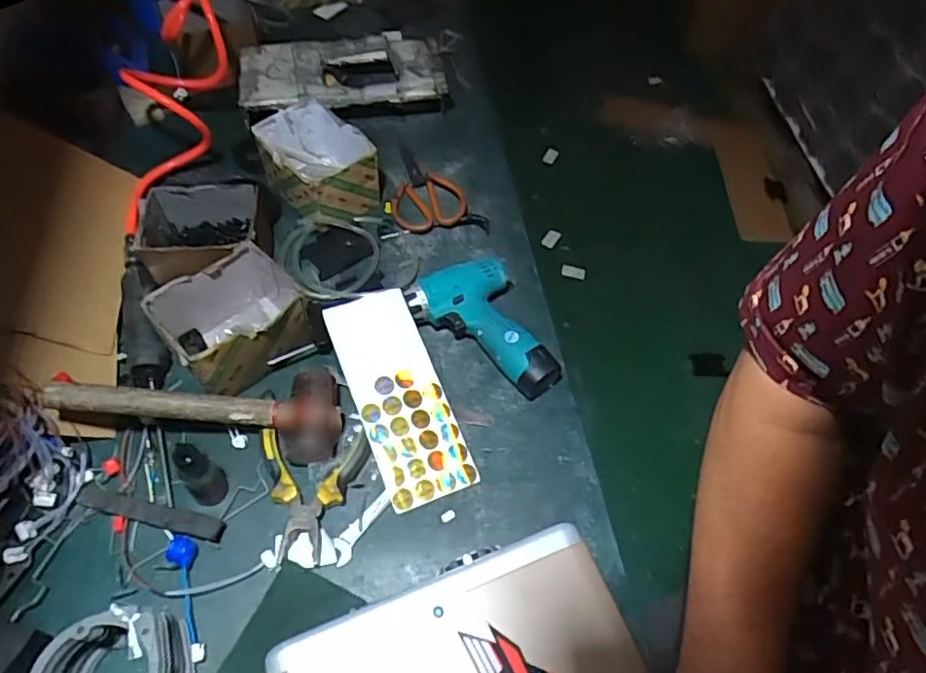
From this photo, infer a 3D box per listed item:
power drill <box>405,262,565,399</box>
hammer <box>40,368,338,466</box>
[{"bbox_3d":[0.028,-0.008,0.735,0.142,0.052,0.188,-22,61,-16],"label":"power drill"},{"bbox_3d":[-0.267,0.071,0.629,0.279,0.045,0.093,7,56,-13],"label":"hammer"}]

